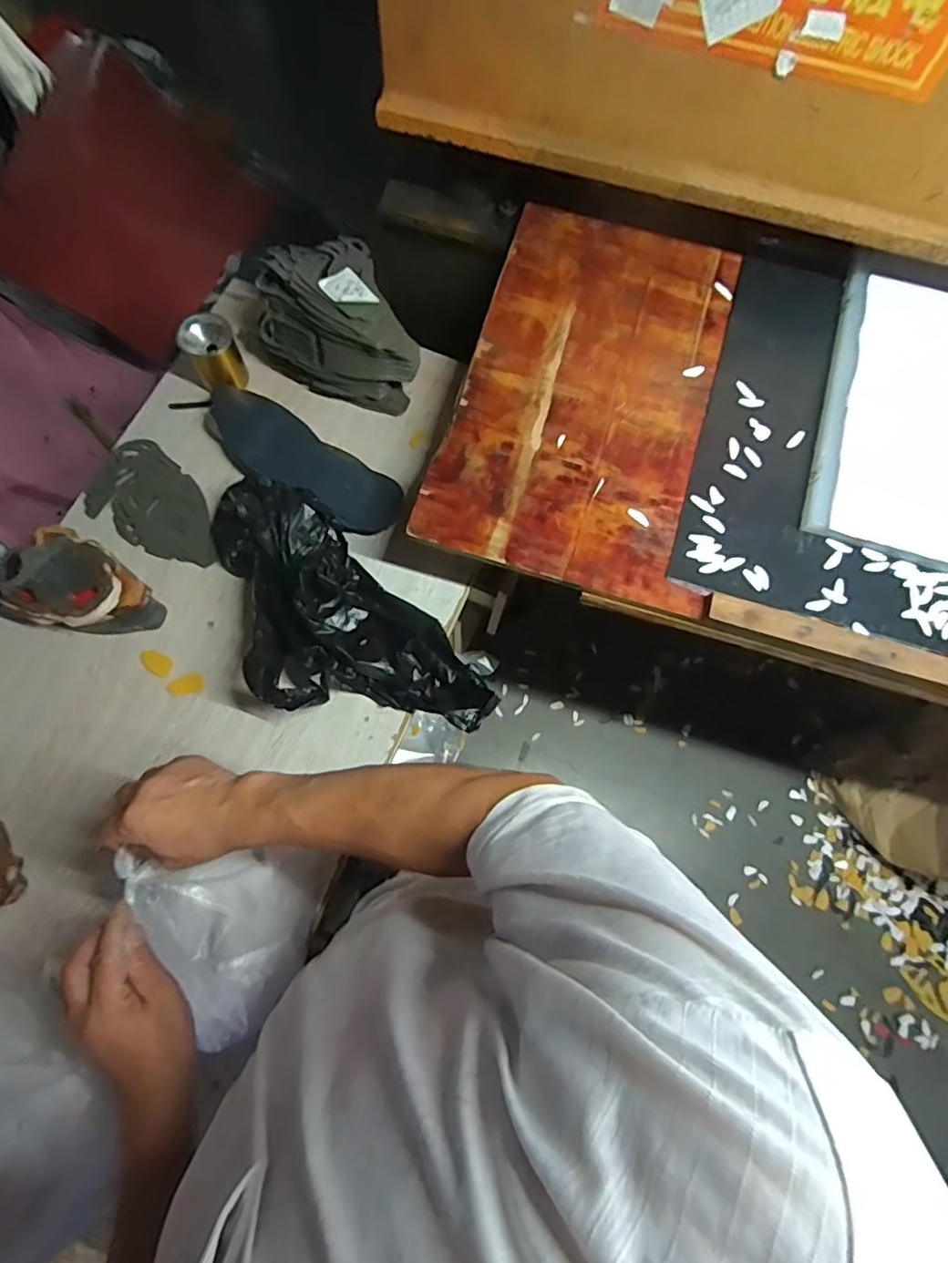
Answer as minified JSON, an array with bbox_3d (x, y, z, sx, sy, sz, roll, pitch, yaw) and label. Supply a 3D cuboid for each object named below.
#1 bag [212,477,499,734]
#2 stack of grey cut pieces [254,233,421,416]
[{"bbox_3d":[-0.201,-0.010,0.765,0.473,0.101,0.220,42,77,10],"label":"bag"},{"bbox_3d":[-0.190,-0.451,0.868,0.251,0.166,0.163,29,75,7],"label":"stack of grey cut pieces"}]

